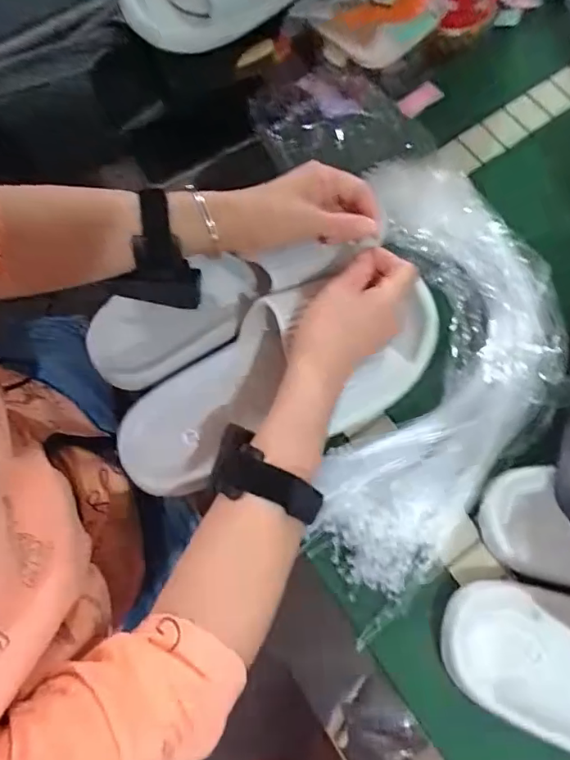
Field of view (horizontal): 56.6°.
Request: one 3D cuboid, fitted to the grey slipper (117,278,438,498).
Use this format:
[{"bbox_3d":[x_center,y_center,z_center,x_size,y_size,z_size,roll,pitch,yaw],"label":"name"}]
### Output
[{"bbox_3d":[-0.005,-0.004,0.424,0.278,0.071,0.108,-20,74,1],"label":"grey slipper"}]

